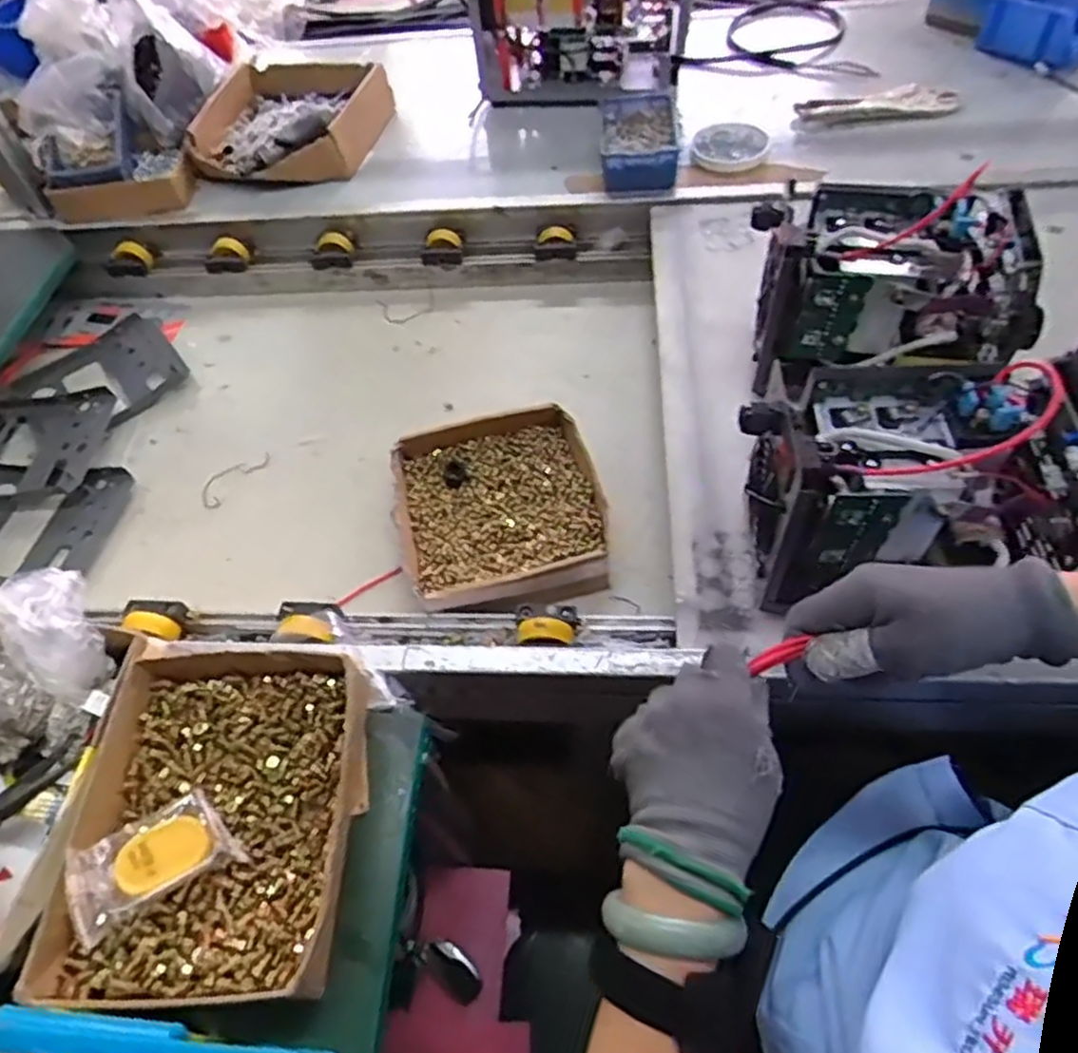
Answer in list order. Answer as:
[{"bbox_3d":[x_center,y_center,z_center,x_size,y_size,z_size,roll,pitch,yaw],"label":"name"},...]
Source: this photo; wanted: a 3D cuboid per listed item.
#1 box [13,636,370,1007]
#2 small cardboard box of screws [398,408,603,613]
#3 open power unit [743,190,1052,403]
[{"bbox_3d":[-0.210,0.187,0.486,0.184,0.051,0.229,-4,55,3],"label":"box"},{"bbox_3d":[-0.040,-0.017,0.719,0.197,0.058,0.227,-8,55,0],"label":"small cardboard box of screws"},{"bbox_3d":[0.300,-0.202,0.633,0.221,0.151,0.126,4,56,8],"label":"open power unit"}]

